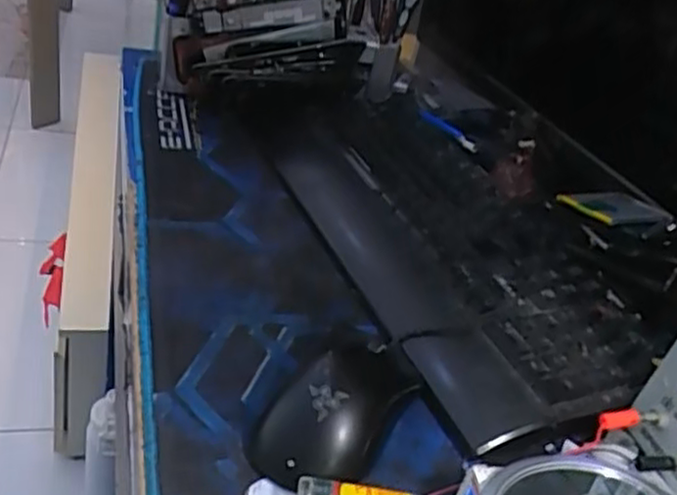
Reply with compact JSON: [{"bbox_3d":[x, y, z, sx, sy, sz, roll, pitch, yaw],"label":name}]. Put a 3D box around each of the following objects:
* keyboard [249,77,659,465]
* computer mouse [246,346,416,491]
[{"bbox_3d":[0.074,-0.025,0.612,0.181,0.027,0.462,-8,38,-19],"label":"keyboard"},{"bbox_3d":[-0.003,0.088,0.414,0.065,0.034,0.111,27,34,18],"label":"computer mouse"}]

